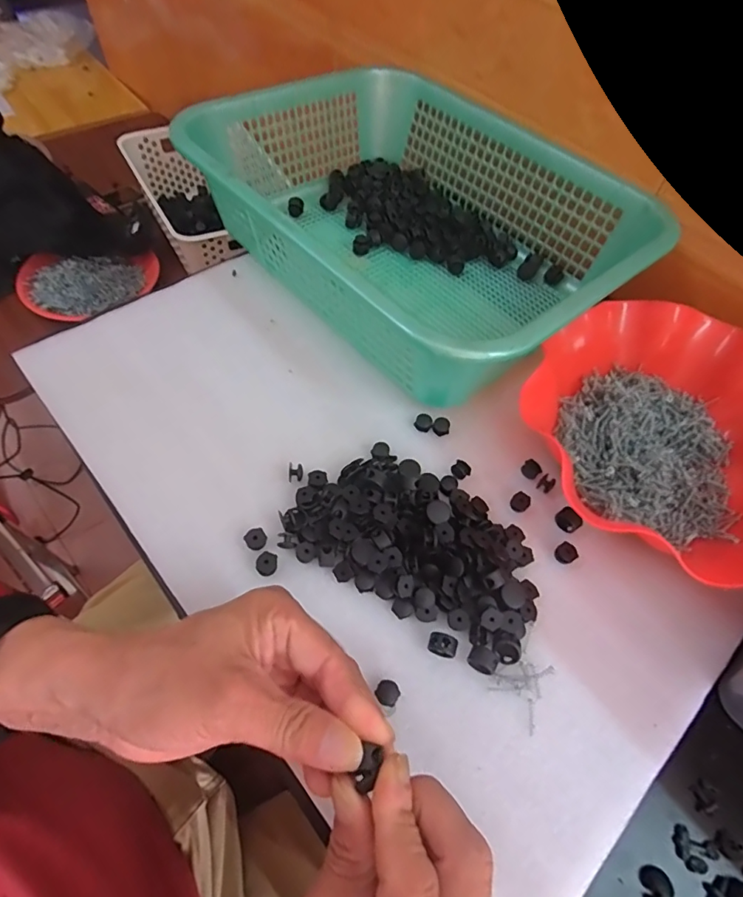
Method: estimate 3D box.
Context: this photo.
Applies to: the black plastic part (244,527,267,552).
[{"bbox_3d":[-0.077,0.061,0.321,0.014,0.006,0.013,1,61,-2],"label":"black plastic part"}]

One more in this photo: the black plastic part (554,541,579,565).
[{"bbox_3d":[0.135,0.072,0.333,0.014,0.008,0.014,1,61,-2],"label":"black plastic part"}]

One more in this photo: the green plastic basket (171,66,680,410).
[{"bbox_3d":[0.045,-0.220,0.443,0.287,0.097,0.378,-38,69,-21],"label":"green plastic basket"}]

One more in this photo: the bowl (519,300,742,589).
[{"bbox_3d":[0.225,-0.018,0.355,0.210,0.065,0.200,1,61,-2],"label":"bowl"}]

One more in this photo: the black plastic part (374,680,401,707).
[{"bbox_3d":[0.010,0.144,0.283,0.013,0.010,0.013,31,64,14],"label":"black plastic part"}]

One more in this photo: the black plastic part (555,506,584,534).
[{"bbox_3d":[0.141,0.051,0.344,0.012,0.012,0.017,-35,68,-20],"label":"black plastic part"}]

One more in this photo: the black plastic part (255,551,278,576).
[{"bbox_3d":[-0.068,0.075,0.312,0.013,0.005,0.015,15,61,5],"label":"black plastic part"}]

